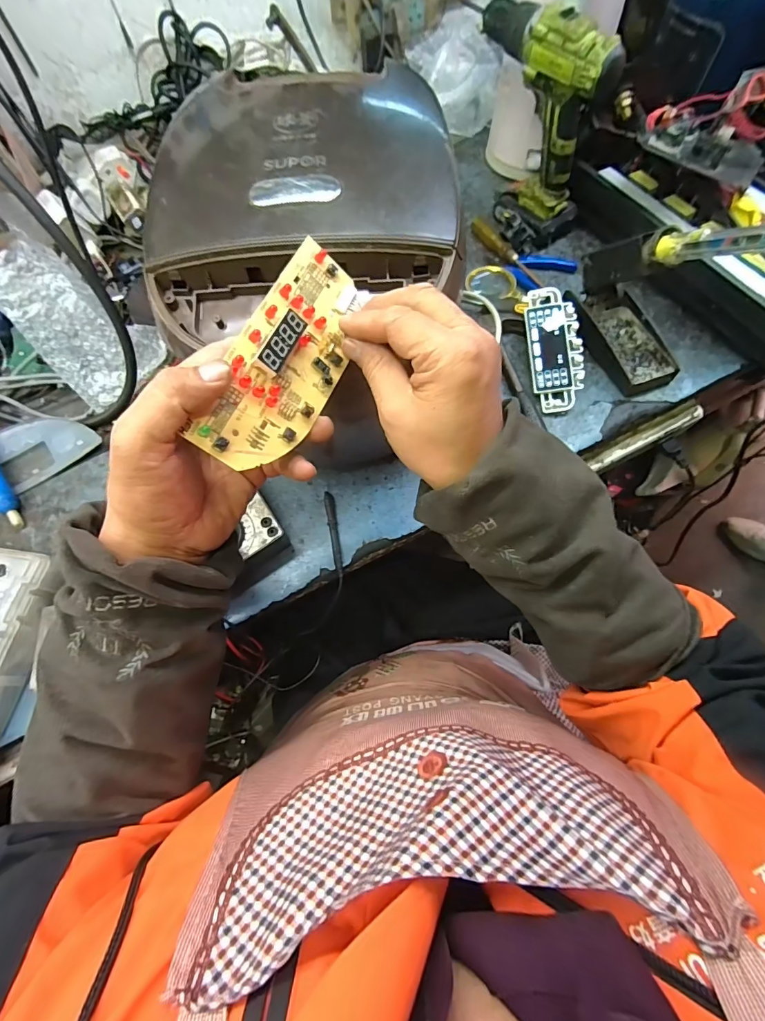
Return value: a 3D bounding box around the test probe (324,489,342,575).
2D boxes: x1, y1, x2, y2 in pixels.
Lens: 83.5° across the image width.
[{"bbox_3d":[-0.053,0.022,0.468,0.011,0.006,0.097,-11,66,-2],"label":"test probe"}]

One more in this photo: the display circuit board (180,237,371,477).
[{"bbox_3d":[-0.053,-0.093,0.260,0.060,0.011,0.151,36,68,-28],"label":"display circuit board"}]

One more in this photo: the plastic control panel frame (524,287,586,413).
[{"bbox_3d":[0.209,-0.197,0.520,0.059,0.006,0.155,-5,83,10],"label":"plastic control panel frame"}]

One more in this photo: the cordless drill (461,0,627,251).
[{"bbox_3d":[0.197,-0.506,0.568,0.114,0.209,0.181,-25,68,-8],"label":"cordless drill"}]

